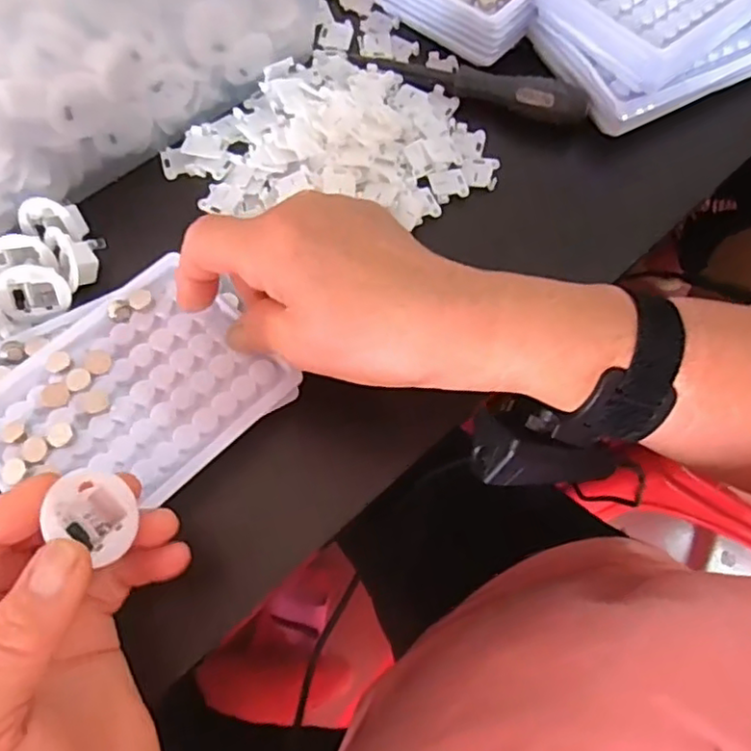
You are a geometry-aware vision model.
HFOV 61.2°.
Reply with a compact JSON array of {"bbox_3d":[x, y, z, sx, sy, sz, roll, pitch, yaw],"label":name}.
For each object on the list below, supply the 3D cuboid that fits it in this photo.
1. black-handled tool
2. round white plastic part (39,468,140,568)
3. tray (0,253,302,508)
[{"bbox_3d":[0.055,-0.179,0.380,0.143,0.026,0.016,23,69,7],"label":"black-handled tool"},{"bbox_3d":[-0.101,0.048,0.222,0.014,0.028,0.027,-20,44,35],"label":"round white plastic part"},{"bbox_3d":[-0.115,0.009,0.293,0.127,0.009,0.098,-38,74,-16],"label":"tray"}]

